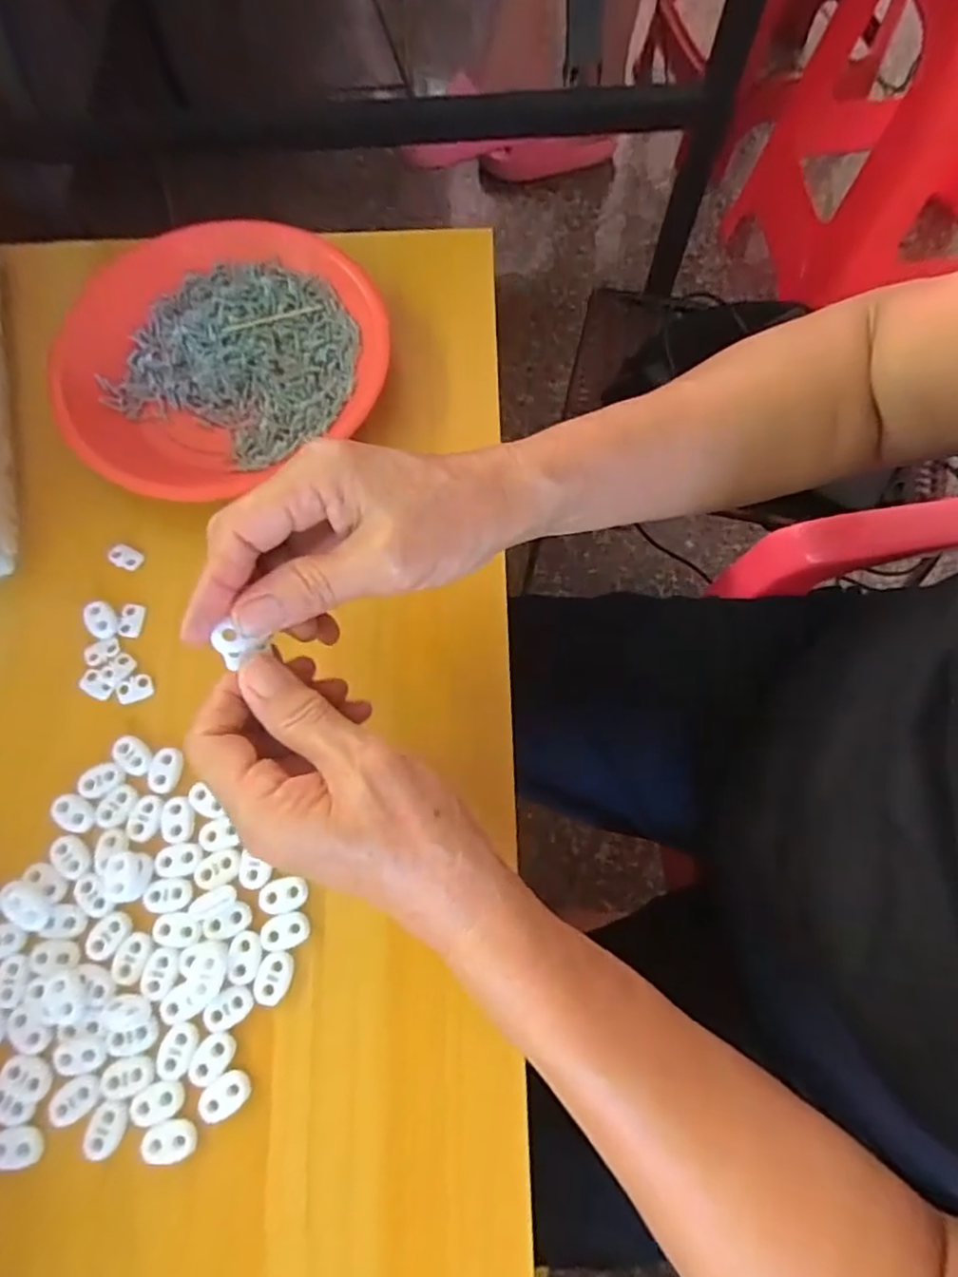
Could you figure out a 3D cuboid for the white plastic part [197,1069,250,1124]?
[{"bbox_3d":[-0.112,0.200,0.283,0.023,0.004,0.015,-39,76,-12],"label":"white plastic part"}]

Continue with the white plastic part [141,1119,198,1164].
[{"bbox_3d":[-0.132,0.215,0.277,0.023,0.004,0.015,-8,72,-3],"label":"white plastic part"}]

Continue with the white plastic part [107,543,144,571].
[{"bbox_3d":[-0.202,-0.047,0.371,0.020,0.004,0.013,28,74,8],"label":"white plastic part"}]

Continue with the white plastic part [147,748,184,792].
[{"bbox_3d":[-0.158,0.066,0.328,0.017,0.004,0.022,3,72,0],"label":"white plastic part"}]

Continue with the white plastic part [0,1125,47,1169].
[{"bbox_3d":[-0.201,0.220,0.282,0.023,0.004,0.015,-4,72,-2],"label":"white plastic part"}]

